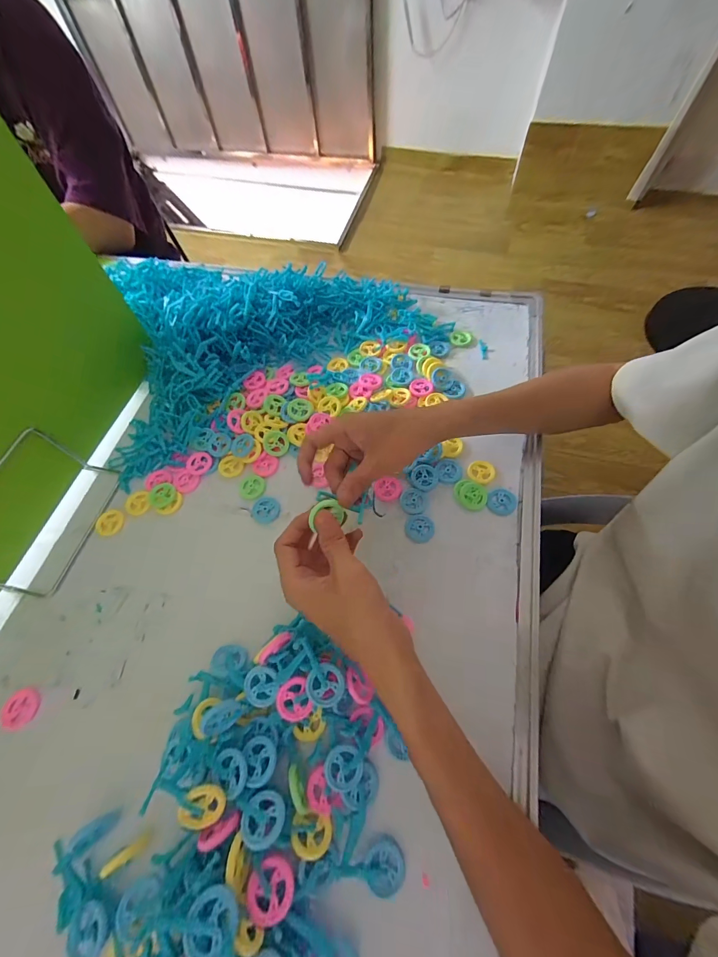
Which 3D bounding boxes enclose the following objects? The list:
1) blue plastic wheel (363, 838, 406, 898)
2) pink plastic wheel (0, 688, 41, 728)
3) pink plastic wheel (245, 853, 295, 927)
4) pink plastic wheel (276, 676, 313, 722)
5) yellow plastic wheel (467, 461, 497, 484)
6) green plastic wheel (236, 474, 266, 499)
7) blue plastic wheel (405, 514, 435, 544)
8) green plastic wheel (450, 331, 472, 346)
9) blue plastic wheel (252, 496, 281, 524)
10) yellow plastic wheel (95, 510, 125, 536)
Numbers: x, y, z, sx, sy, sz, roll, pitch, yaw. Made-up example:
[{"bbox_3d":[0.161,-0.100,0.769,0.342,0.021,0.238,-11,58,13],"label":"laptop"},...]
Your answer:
[{"bbox_3d":[0.019,0.276,0.245,0.027,0.006,0.027,-2,63,3],"label":"blue plastic wheel"},{"bbox_3d":[-0.299,0.202,0.304,0.031,0.004,0.028,8,64,8],"label":"pink plastic wheel"},{"bbox_3d":[-0.057,0.267,0.226,0.030,0.005,0.030,6,46,-6],"label":"pink plastic wheel"},{"bbox_3d":[-0.051,0.171,0.269,0.026,0.008,0.029,-16,63,-5],"label":"pink plastic wheel"},{"bbox_3d":[0.137,-0.008,0.388,0.030,0.006,0.030,-2,63,3],"label":"yellow plastic wheel"},{"bbox_3d":[-0.123,0.009,0.395,0.034,0.004,0.029,-1,63,3],"label":"green plastic wheel"},{"bbox_3d":[0.063,0.053,0.363,0.030,0.004,0.029,-2,63,3],"label":"blue plastic wheel"},{"bbox_3d":[0.142,-0.195,0.485,0.027,0.006,0.025,-2,63,3],"label":"green plastic wheel"},{"bbox_3d":[-0.102,0.035,0.383,0.031,0.006,0.029,-2,63,3],"label":"blue plastic wheel"},{"bbox_3d":[-0.277,0.048,0.385,0.029,0.004,0.029,-2,63,3],"label":"yellow plastic wheel"}]

